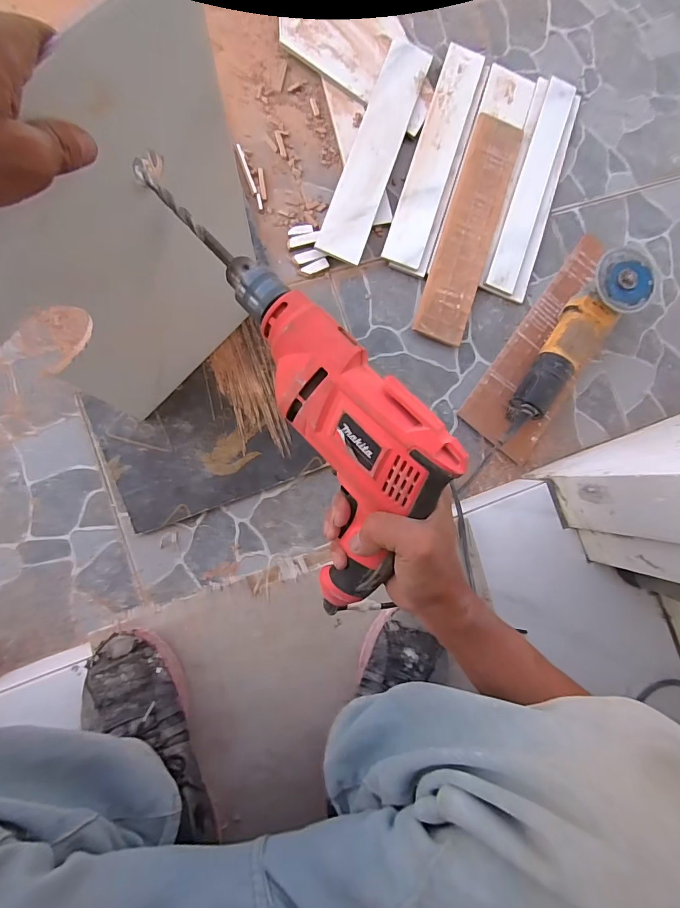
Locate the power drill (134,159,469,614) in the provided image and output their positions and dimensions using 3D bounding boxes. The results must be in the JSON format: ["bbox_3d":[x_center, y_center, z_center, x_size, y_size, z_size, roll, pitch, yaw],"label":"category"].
[{"bbox_3d":[-0.031,-0.056,0.303,0.116,0.102,0.342,-30,92,-9],"label":"power drill"}]

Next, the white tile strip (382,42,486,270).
[{"bbox_3d":[0.153,-0.480,0.669,0.065,0.014,0.386,18,84,-7],"label":"white tile strip"}]

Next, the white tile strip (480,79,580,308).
[{"bbox_3d":[0.322,-0.443,0.698,0.083,0.015,0.392,19,84,-7],"label":"white tile strip"}]

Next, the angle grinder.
[{"bbox_3d":[0.353,-0.148,0.638,0.095,0.103,0.329,32,82,-5],"label":"angle grinder"}]

